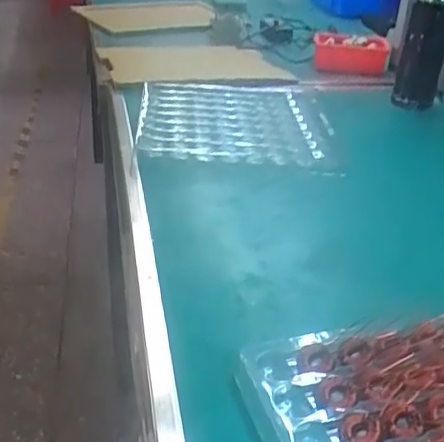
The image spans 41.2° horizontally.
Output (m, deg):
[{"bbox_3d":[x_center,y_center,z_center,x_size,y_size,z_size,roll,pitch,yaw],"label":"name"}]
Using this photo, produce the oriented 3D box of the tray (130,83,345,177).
[{"bbox_3d":[0.019,-0.164,0.941,0.299,0.021,0.324,1,31,-5],"label":"tray"}]

